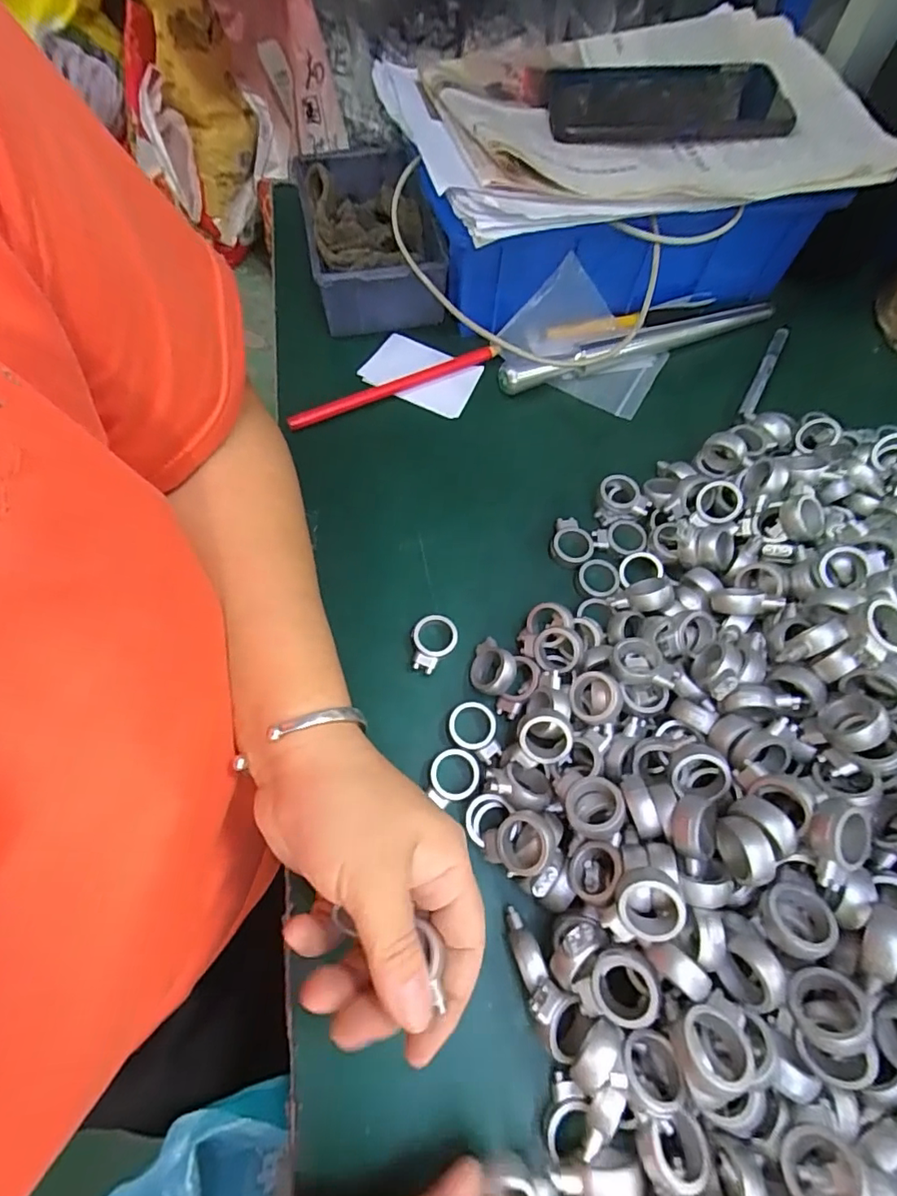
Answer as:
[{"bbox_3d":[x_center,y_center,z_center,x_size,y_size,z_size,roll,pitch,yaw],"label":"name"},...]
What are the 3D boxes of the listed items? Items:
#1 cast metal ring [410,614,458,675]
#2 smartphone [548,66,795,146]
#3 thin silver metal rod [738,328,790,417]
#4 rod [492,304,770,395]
[{"bbox_3d":[-0.010,0.026,0.315,0.026,0.010,0.034,26,69,12],"label":"cast metal ring"},{"bbox_3d":[0.146,-0.339,0.369,0.149,0.015,0.087,0,66,1],"label":"smartphone"},{"bbox_3d":[0.240,-0.172,0.411,0.011,0.009,0.093,27,69,13],"label":"thin silver metal rod"},{"bbox_3d":[0.143,-0.191,0.403,0.224,0.018,0.019,-19,67,-7],"label":"rod"}]

